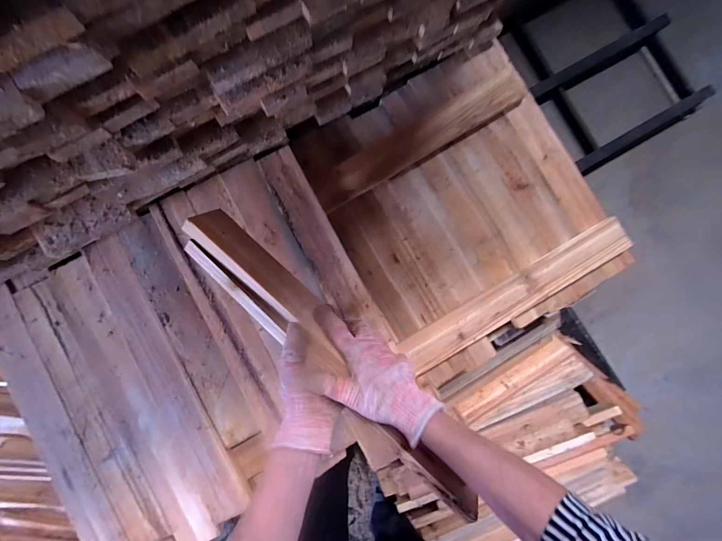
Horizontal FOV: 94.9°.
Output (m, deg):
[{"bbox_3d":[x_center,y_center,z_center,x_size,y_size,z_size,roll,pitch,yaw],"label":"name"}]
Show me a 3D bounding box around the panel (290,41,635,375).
[{"bbox_3d":[0.185,-0.121,0.584,0.452,0.041,0.478,-26,88,-3],"label":"panel"}]

